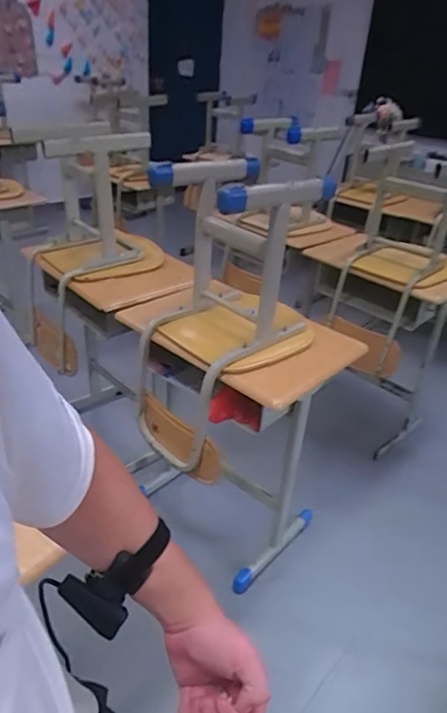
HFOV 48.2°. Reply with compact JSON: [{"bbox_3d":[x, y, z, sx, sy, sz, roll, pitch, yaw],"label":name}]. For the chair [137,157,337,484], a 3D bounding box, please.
[{"bbox_3d":[0.017,-0.106,1.319,0.397,0.723,0.411,27,37,33],"label":"chair"}]

